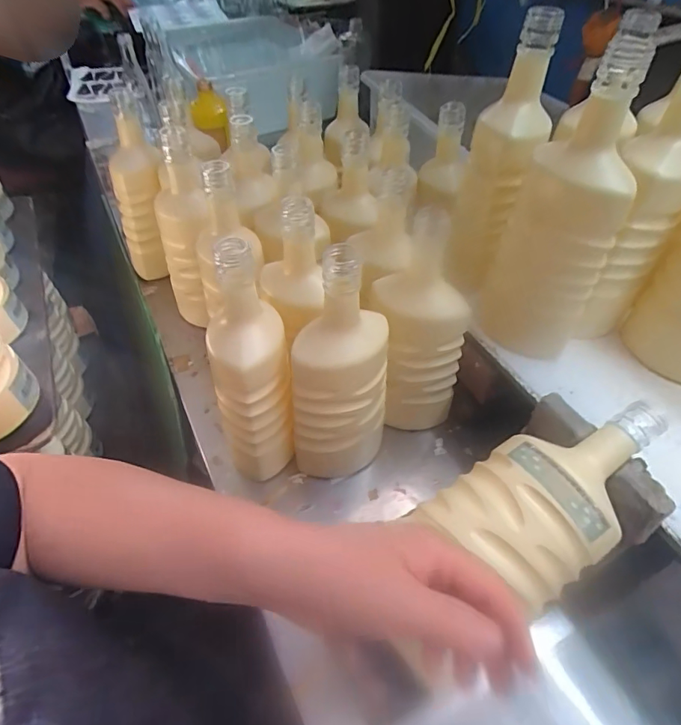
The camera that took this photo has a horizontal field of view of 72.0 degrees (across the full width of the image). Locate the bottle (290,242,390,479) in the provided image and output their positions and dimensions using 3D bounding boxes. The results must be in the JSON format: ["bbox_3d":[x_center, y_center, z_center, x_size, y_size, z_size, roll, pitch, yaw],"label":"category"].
[{"bbox_3d":[0.001,0.007,0.415,0.084,0.206,0.082,3,50,4],"label":"bottle"}]

